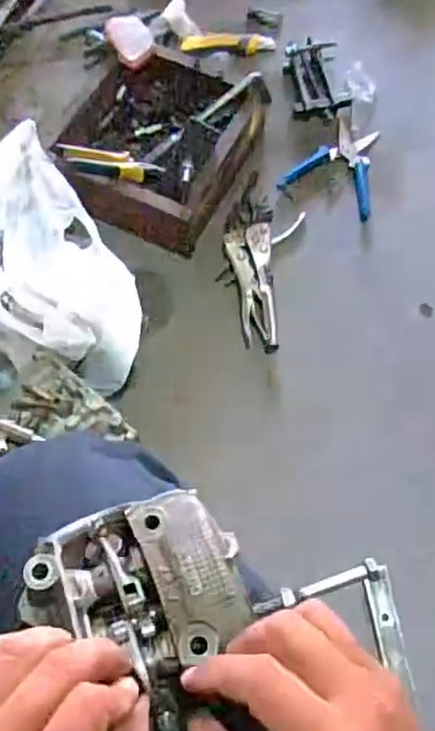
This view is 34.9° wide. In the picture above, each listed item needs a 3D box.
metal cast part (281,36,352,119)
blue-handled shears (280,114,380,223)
[{"bbox_3d":[0.145,-0.423,1.010,0.086,0.016,0.132,-7,66,-3],"label":"metal cast part"},{"bbox_3d":[0.171,-0.284,0.968,0.125,0.022,0.148,20,68,9],"label":"blue-handled shears"}]

